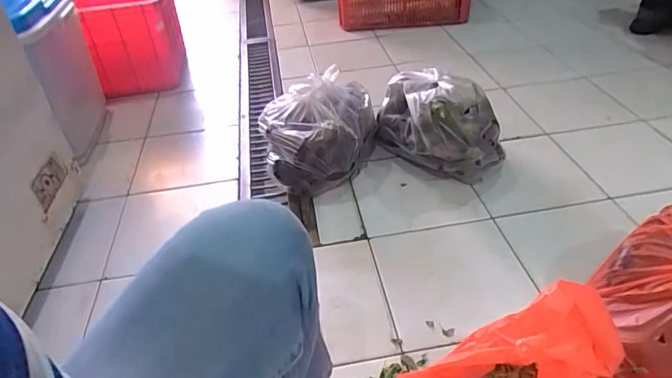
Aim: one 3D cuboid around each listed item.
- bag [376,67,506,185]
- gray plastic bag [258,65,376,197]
[{"bbox_3d":[0.260,-0.169,1.215,0.190,0.246,0.309,-25,43,-23],"label":"bag"},{"bbox_3d":[-0.048,-0.144,1.234,0.295,0.229,0.267,-4,39,1],"label":"gray plastic bag"}]

